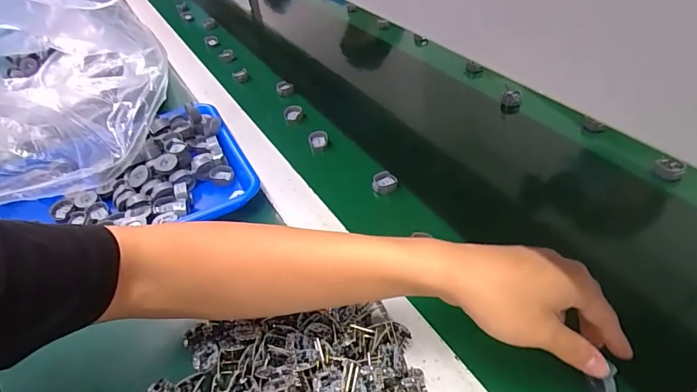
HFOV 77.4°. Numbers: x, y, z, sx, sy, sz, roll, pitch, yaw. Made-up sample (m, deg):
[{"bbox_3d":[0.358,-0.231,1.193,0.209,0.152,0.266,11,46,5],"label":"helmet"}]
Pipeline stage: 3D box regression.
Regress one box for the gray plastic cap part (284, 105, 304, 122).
[{"bbox_3d":[-0.084,-0.128,0.664,0.028,0.019,0.013,-9,43,0],"label":"gray plastic cap part"}]

